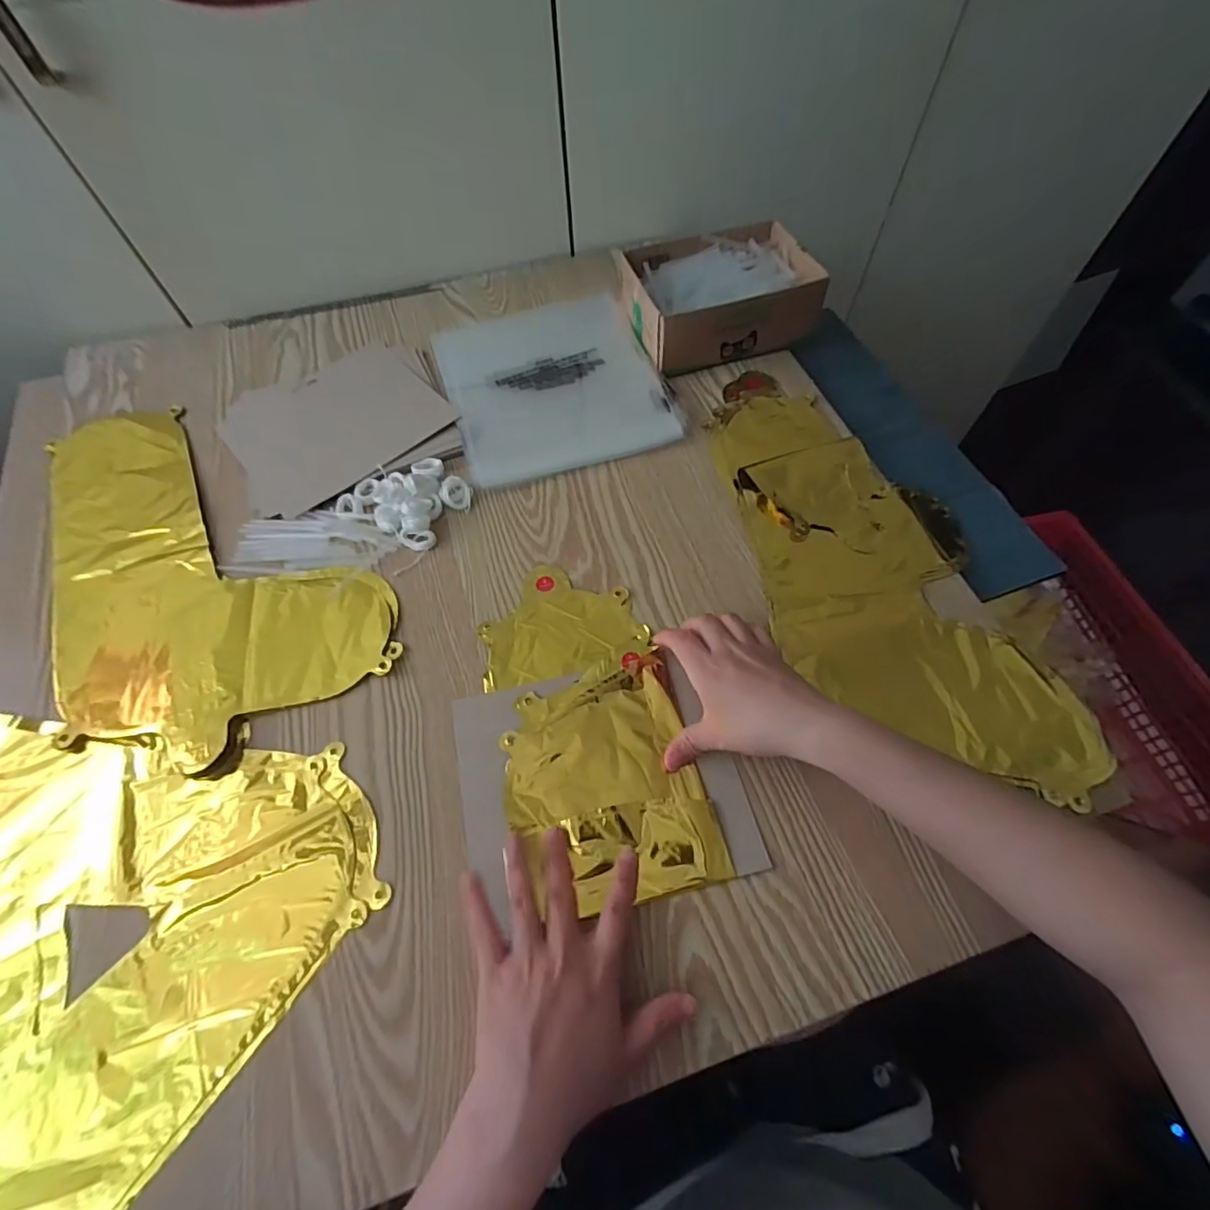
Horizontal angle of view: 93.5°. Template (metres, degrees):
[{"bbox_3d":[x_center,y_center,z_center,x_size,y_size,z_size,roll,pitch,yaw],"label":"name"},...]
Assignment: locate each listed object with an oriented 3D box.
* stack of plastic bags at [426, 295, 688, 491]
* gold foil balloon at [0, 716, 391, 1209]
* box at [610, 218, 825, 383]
[{"bbox_3d":[-0.055,-0.230,0.590,0.206,0.018,0.225,-17,62,-9],"label":"stack of plastic bags"},{"bbox_3d":[-0.364,0.187,0.368,0.354,0.006,0.326,33,66,18],"label":"gold foil balloon"},{"bbox_3d":[0.118,-0.326,0.605,0.188,0.064,0.140,-17,61,-8],"label":"box"}]

